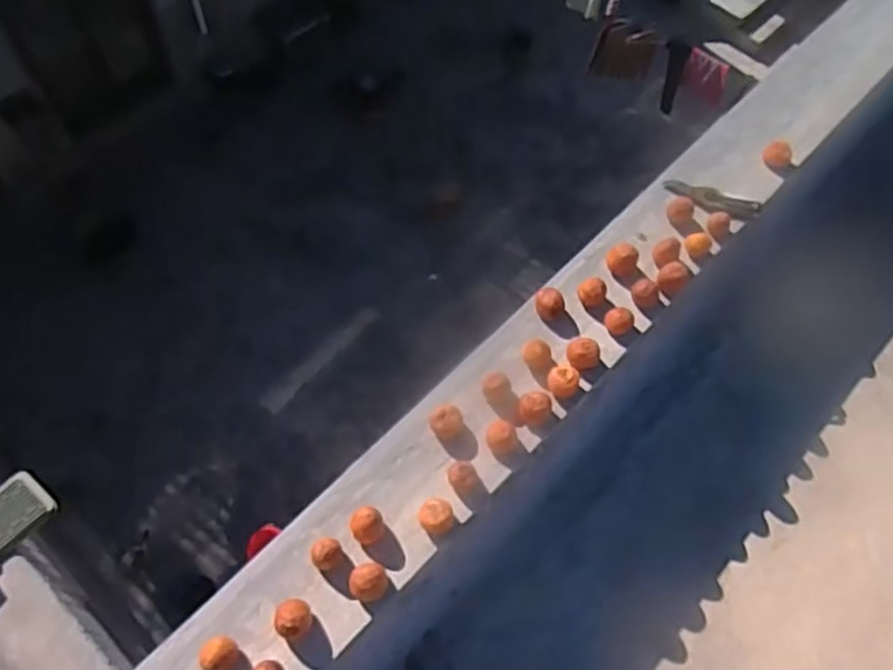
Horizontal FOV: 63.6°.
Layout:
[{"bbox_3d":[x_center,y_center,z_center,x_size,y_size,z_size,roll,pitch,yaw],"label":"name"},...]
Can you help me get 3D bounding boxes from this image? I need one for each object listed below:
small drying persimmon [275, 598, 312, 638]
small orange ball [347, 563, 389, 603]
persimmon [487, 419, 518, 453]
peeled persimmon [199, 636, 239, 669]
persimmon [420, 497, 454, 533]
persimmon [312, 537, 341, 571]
[{"bbox_3d":[-0.220,0.410,1.040,0.052,0.061,0.049,1,63,-3],"label":"small drying persimmon"},{"bbox_3d":[-0.116,0.365,1.066,0.053,0.040,0.053,1,63,-3],"label":"small orange ball"},{"bbox_3d":[0.091,0.169,1.185,0.049,0.044,0.047,1,63,-3],"label":"persimmon"},{"bbox_3d":[-0.319,0.451,1.016,0.045,0.042,0.048,1,63,-3],"label":"peeled persimmon"},{"bbox_3d":[-0.016,0.280,1.119,0.056,0.037,0.049,-3,63,-5],"label":"persimmon"},{"bbox_3d":[-0.183,0.328,1.087,0.047,0.042,0.047,1,63,-3],"label":"persimmon"}]

